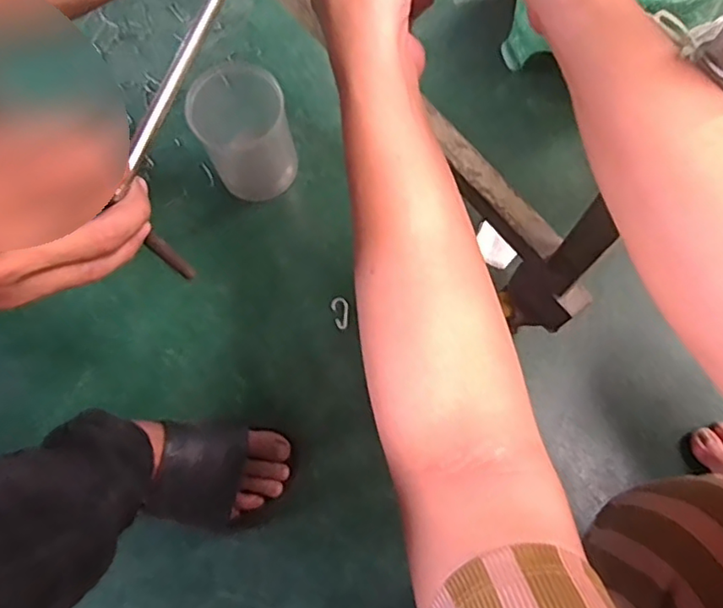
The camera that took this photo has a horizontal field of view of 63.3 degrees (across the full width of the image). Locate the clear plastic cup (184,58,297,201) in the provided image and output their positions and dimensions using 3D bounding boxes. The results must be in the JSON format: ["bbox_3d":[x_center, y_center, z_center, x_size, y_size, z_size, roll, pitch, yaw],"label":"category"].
[{"bbox_3d":[-0.134,-0.193,0.676,0.094,0.136,0.096,-1,73,2],"label":"clear plastic cup"}]

